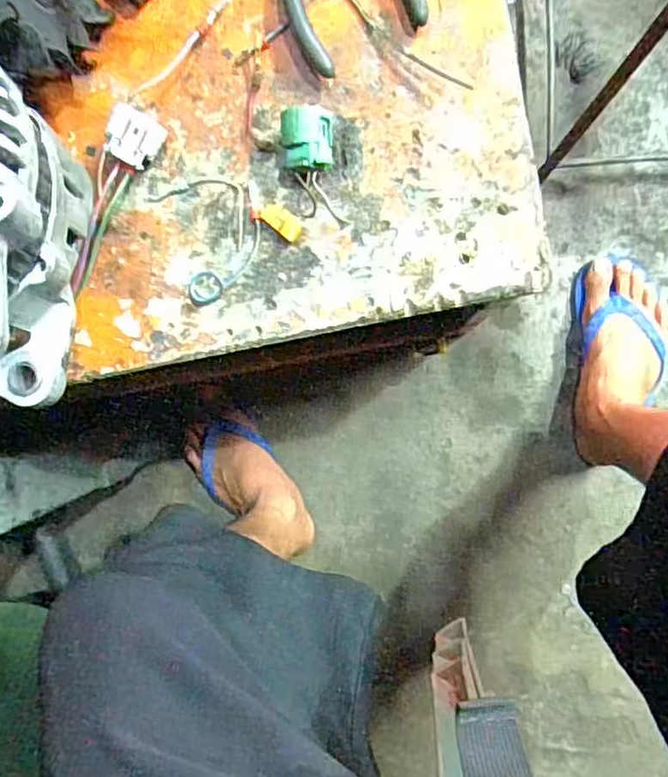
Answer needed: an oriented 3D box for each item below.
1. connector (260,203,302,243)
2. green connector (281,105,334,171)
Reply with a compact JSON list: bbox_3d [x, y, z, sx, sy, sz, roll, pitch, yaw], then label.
[{"bbox_3d":[-0.028,-0.089,0.330,0.023,0.009,0.012,42,97,4],"label":"connector"},{"bbox_3d":[-0.013,-0.127,0.318,0.025,0.024,0.030,-1,92,7],"label":"green connector"}]

